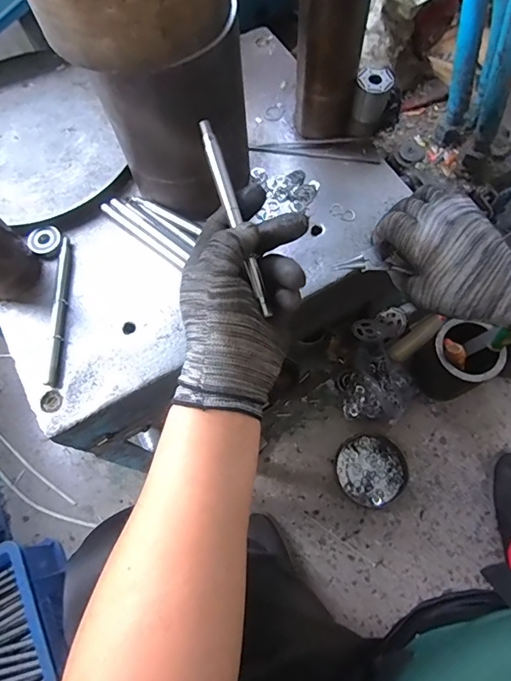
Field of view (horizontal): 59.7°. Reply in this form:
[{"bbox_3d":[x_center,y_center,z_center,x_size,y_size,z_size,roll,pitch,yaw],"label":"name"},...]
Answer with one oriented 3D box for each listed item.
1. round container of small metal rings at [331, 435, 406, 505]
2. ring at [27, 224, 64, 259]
[{"bbox_3d":[0.207,0.231,0.805,0.117,0.023,0.121,-1,69,3],"label":"round container of small metal rings"},{"bbox_3d":[-0.229,-0.109,0.490,0.036,0.016,0.033,-1,69,3],"label":"ring"}]

